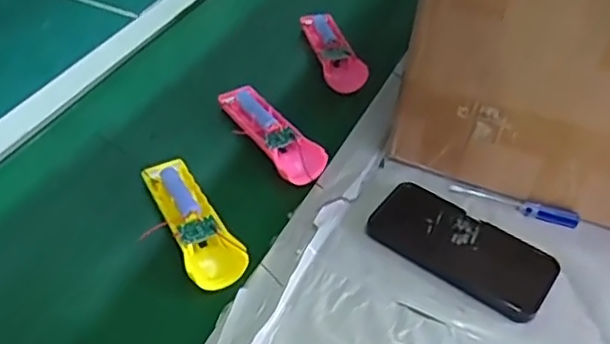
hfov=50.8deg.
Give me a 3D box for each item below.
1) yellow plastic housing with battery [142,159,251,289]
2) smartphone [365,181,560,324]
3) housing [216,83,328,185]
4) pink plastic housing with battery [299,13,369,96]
[{"bbox_3d":[-0.107,0.040,0.588,0.050,0.021,0.155,-22,50,-25],"label":"yellow plastic housing with battery"},{"bbox_3d":[0.144,0.070,0.592,0.164,0.013,0.084,29,49,22],"label":"smartphone"},{"bbox_3d":[-0.036,-0.044,0.676,0.040,0.028,0.162,-24,51,-26],"label":"housing"},{"bbox_3d":[0.034,-0.146,0.768,0.041,0.024,0.157,-8,46,-13],"label":"pink plastic housing with battery"}]

